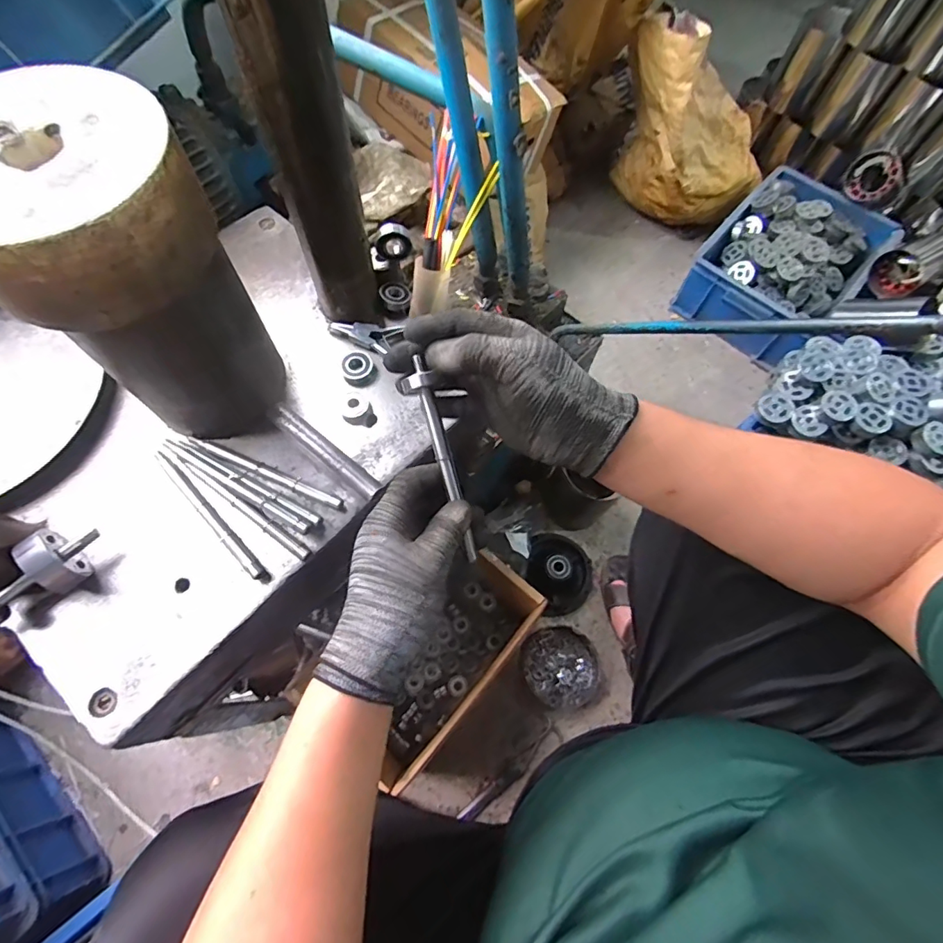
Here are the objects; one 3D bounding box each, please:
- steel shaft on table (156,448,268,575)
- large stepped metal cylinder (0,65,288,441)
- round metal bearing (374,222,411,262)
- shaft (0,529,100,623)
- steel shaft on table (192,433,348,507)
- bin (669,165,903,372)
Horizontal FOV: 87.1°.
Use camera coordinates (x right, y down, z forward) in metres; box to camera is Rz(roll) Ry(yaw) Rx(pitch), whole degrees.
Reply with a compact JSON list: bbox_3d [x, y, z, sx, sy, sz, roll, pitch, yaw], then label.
[{"bbox_3d":[-0.243,0.037,0.454,0.162,0.008,0.010,43,72,14],"label":"steel shaft on table"},{"bbox_3d":[-0.246,-0.132,0.387,0.141,0.249,0.138,-32,72,-14],"label":"large stepped metal cylinder"},{"bbox_3d":[-0.083,-0.244,0.528,0.036,0.036,0.020,3,67,-1],"label":"round metal bearing"},{"bbox_3d":[-0.374,0.095,0.403,0.144,0.047,0.055,-36,73,-16],"label":"shaft"},{"bbox_3d":[-0.195,-0.001,0.472,0.163,0.014,0.012,22,68,7],"label":"steel shaft on table"},{"bbox_3d":[0.696,-0.460,1.100,0.311,0.144,0.436,36,71,12],"label":"bin"}]

